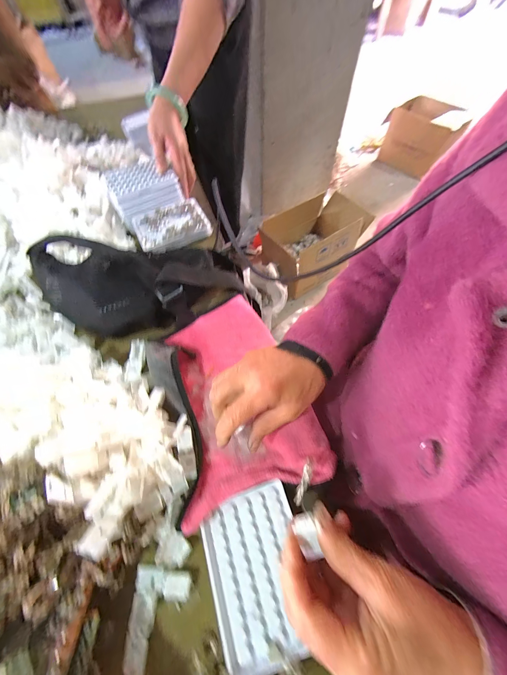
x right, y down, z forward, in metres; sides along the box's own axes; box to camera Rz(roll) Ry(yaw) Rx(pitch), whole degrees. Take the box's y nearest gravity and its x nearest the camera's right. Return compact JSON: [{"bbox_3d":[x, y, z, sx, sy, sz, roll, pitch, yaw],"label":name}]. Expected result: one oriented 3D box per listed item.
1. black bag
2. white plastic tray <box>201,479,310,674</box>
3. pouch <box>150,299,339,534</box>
[{"bbox_3d":[-0.166,-0.079,0.371,0.302,0.092,0.138,-8,61,-4],"label":"black bag"},{"bbox_3d":[0.004,0.229,0.250,0.094,0.015,0.131,-16,62,-8],"label":"white plastic tray"},{"bbox_3d":[-0.031,0.067,0.327,0.172,0.040,0.252,-17,62,-9],"label":"pouch"}]

